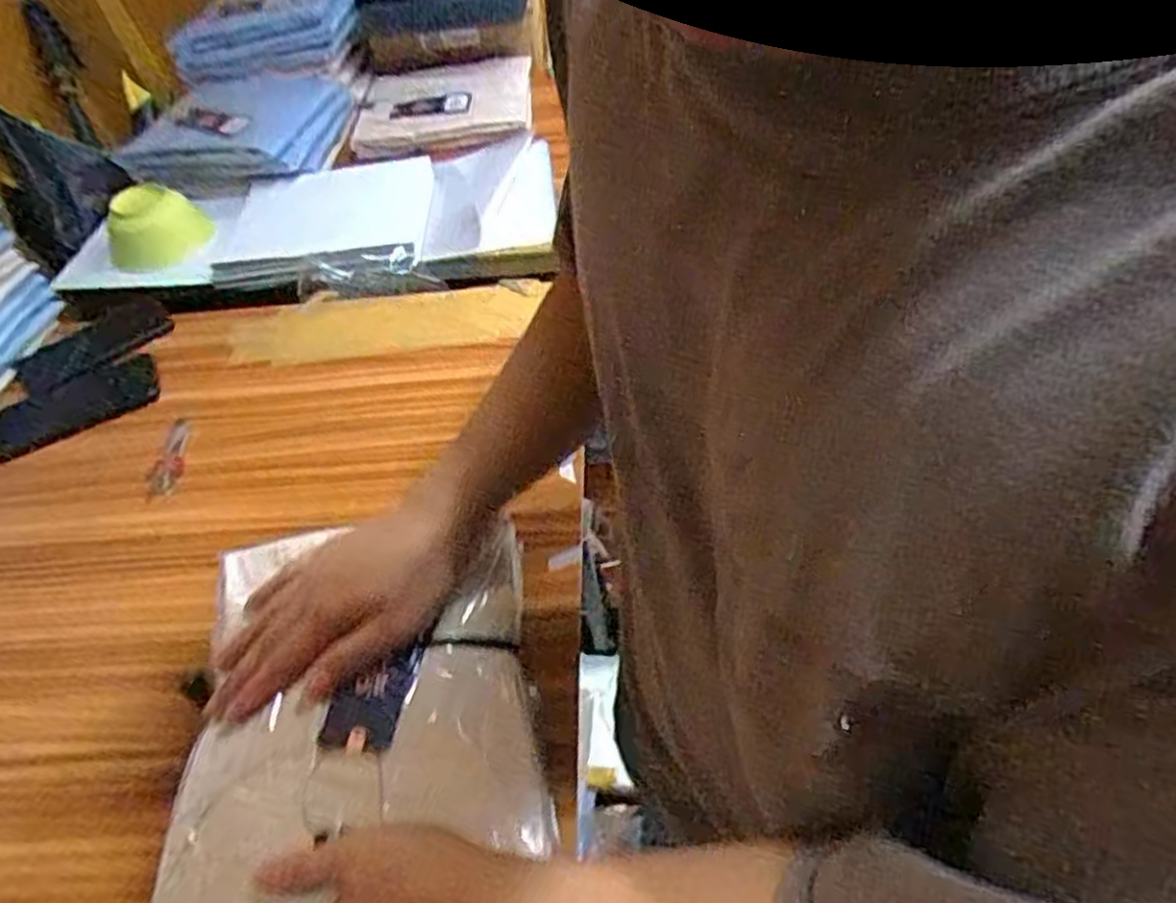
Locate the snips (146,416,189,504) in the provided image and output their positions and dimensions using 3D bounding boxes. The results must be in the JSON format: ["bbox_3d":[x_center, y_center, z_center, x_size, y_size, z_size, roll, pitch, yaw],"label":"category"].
[{"bbox_3d":[-0.423,0.007,0.756,0.031,0.005,0.102,-9,48,-2],"label":"snips"}]

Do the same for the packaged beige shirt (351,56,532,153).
[{"bbox_3d":[-0.221,-0.525,1.127,0.265,0.052,0.179,-4,49,4],"label":"packaged beige shirt"}]

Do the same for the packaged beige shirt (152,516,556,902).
[{"bbox_3d":[-0.147,0.154,0.485,0.215,0.039,0.252,-10,48,-3],"label":"packaged beige shirt"}]

